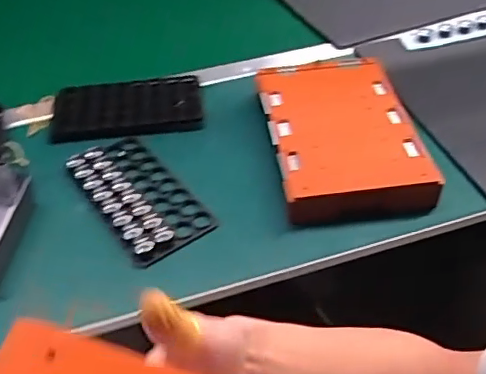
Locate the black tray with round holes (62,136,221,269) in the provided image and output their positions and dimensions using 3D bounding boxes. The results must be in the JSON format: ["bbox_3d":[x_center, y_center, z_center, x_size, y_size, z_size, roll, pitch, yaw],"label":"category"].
[{"bbox_3d":[-0.123,0.005,0.651,0.097,0.019,0.192,-28,50,-23],"label":"black tray with round holes"}]

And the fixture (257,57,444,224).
[{"bbox_3d":[0.118,-0.066,0.692,0.165,0.054,0.256,-6,45,-4],"label":"fixture"}]

